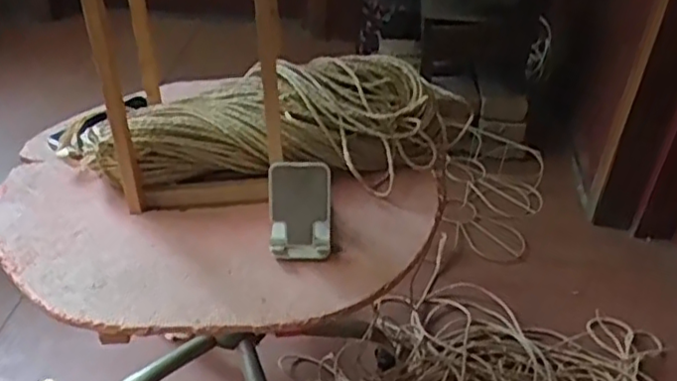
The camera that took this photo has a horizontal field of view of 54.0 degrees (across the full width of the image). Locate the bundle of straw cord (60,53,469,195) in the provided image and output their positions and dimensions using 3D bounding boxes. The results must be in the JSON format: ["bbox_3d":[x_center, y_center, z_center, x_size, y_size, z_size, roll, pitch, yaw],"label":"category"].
[{"bbox_3d":[-0.092,-0.081,0.834,0.509,0.111,0.144,-2,38,-5],"label":"bundle of straw cord"}]

